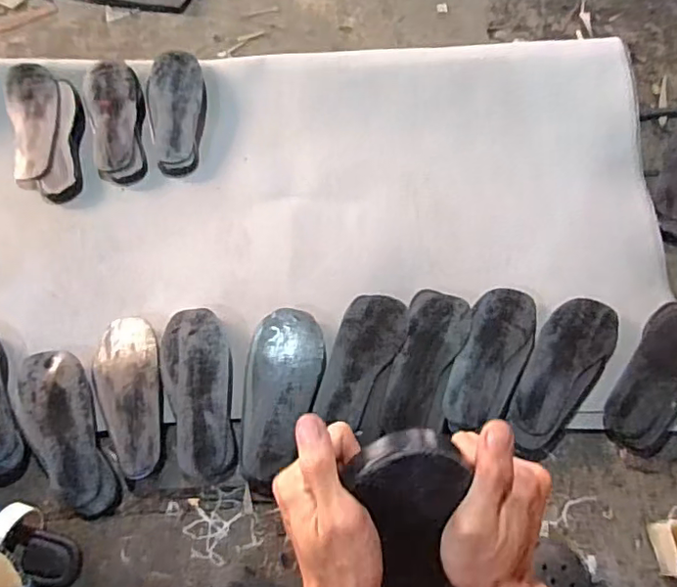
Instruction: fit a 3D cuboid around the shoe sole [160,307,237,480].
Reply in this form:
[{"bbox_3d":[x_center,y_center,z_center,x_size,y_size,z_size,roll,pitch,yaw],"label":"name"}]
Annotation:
[{"bbox_3d":[-0.194,0.133,0.777,0.092,0.019,0.240,-12,65,-4],"label":"shoe sole"}]

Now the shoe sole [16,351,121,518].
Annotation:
[{"bbox_3d":[-0.388,0.195,0.788,0.097,0.024,0.248,-23,67,-9],"label":"shoe sole"}]

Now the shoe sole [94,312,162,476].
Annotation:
[{"bbox_3d":[-0.298,0.140,0.791,0.098,0.024,0.234,-15,66,-5],"label":"shoe sole"}]

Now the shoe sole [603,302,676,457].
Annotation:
[{"bbox_3d":[0.471,0.122,0.797,0.112,0.037,0.238,34,71,16],"label":"shoe sole"}]

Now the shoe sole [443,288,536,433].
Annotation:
[{"bbox_3d":[0.225,0.093,0.810,0.094,0.011,0.230,20,67,11],"label":"shoe sole"}]

